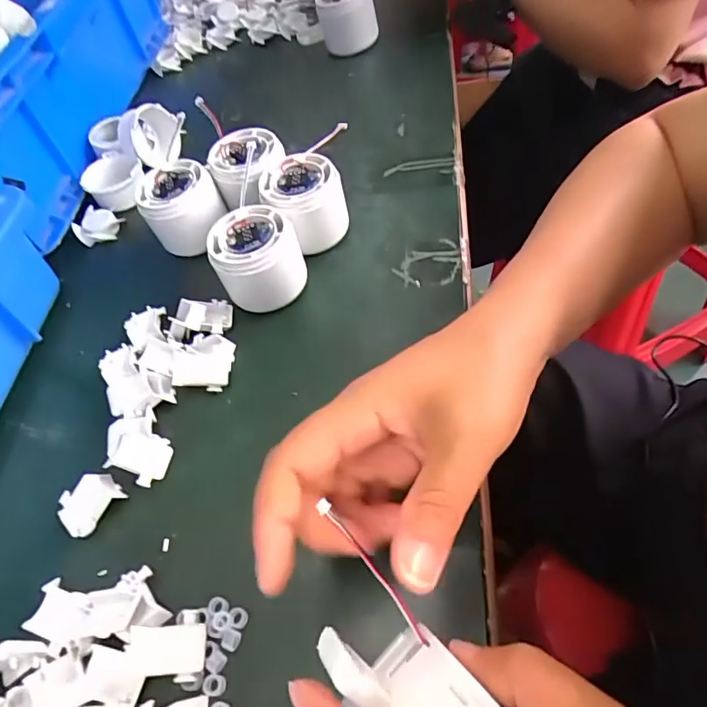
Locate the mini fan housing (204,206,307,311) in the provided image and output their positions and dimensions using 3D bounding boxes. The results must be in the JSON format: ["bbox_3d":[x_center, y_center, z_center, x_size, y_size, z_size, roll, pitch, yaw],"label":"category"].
[{"bbox_3d":[-0.066,-0.063,0.364,0.057,0.058,0.049,-23,54,-5],"label":"mini fan housing"}]

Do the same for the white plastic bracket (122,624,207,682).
[{"bbox_3d":[-0.088,0.139,0.245,0.038,0.006,0.022,-3,55,10],"label":"white plastic bracket"}]

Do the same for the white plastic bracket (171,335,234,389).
[{"bbox_3d":[-0.099,0.005,0.343,0.037,0.012,0.036,-1,55,11],"label":"white plastic bracket"}]

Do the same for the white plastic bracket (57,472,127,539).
[{"bbox_3d":[-0.151,0.084,0.299,0.029,0.008,0.033,27,65,27],"label":"white plastic bracket"}]

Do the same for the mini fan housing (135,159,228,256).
[{"bbox_3d":[-0.129,-0.113,0.400,0.059,0.044,0.065,-24,54,-5],"label":"mini fan housing"}]

